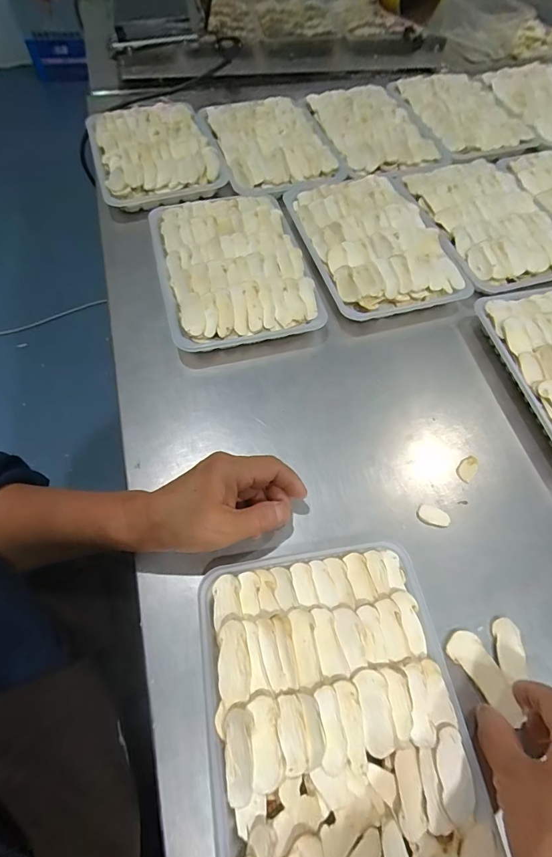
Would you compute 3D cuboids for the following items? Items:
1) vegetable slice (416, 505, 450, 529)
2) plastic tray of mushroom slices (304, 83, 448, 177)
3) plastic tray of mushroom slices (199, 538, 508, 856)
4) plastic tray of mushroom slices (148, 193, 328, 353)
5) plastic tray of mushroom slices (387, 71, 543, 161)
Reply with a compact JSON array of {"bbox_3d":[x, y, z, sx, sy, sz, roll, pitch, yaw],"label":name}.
[{"bbox_3d":[0.136,0.076,0.340,0.027,0.007,0.015,14,62,4],"label":"vegetable slice"},{"bbox_3d":[0.145,-0.459,0.614,0.152,0.036,0.226,-15,64,-11],"label":"plastic tray of mushroom slices"},{"bbox_3d":[0.041,0.202,0.254,0.160,0.040,0.232,-7,63,-7],"label":"plastic tray of mushroom slices"},{"bbox_3d":[-0.054,-0.190,0.452,0.160,0.033,0.233,-14,64,-10],"label":"plastic tray of mushroom slices"},{"bbox_3d":[0.296,-0.514,0.640,0.170,0.019,0.251,-14,64,-10],"label":"plastic tray of mushroom slices"}]

